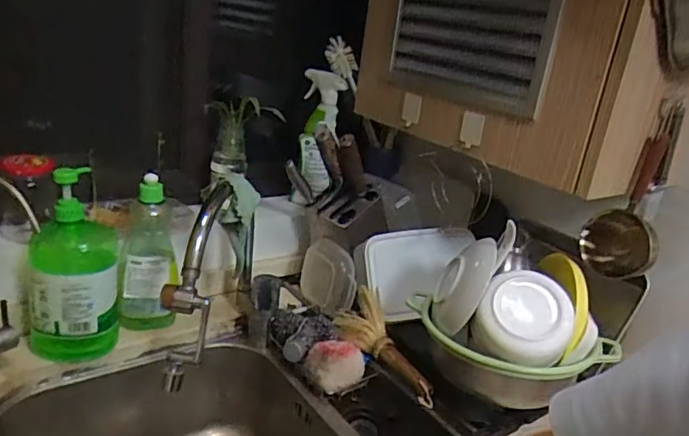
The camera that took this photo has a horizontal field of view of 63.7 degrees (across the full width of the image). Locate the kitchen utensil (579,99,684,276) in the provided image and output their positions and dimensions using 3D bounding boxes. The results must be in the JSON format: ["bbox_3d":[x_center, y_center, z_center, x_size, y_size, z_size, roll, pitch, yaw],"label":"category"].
[{"bbox_3d":[0.396,-0.034,0.756,0.095,0.221,0.090,19,23,26],"label":"kitchen utensil"}]

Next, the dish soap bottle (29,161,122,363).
[{"bbox_3d":[-0.381,0.069,0.780,0.119,0.264,0.092,-2,23,-25],"label":"dish soap bottle"}]

